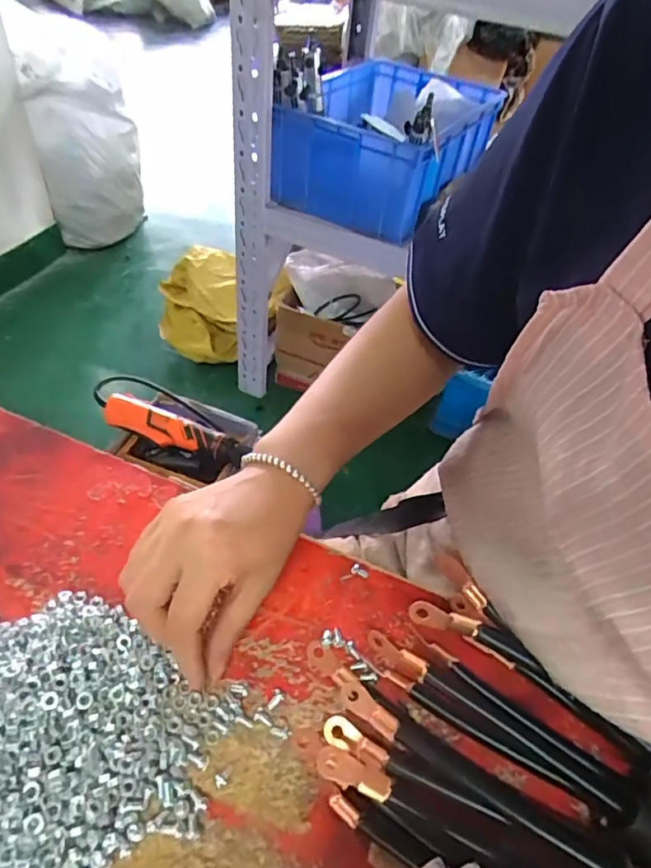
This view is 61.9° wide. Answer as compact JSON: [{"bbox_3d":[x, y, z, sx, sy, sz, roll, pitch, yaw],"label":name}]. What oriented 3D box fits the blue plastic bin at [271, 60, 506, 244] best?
[{"bbox_3d":[0.165,-0.701,1.259,0.381,0.219,0.605,19,47,10],"label":"blue plastic bin"}]

